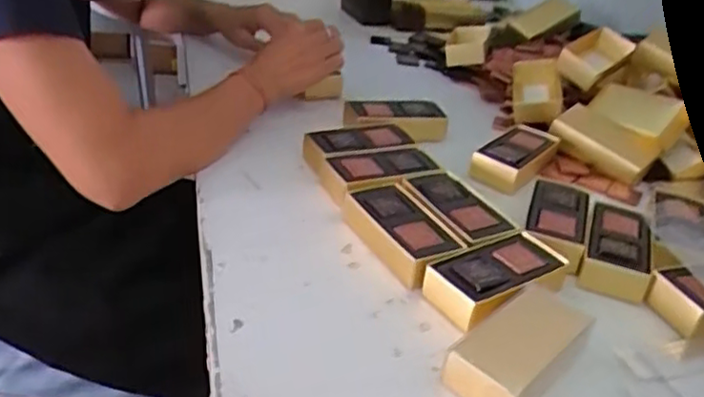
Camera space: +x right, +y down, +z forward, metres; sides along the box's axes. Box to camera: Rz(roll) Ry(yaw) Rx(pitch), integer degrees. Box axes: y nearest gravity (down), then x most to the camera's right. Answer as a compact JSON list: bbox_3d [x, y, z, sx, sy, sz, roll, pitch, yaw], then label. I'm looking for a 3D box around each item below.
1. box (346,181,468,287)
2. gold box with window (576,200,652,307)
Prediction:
[{"bbox_3d":[0.046,0.026,0.602,0.061,0.032,0.124,-11,35,-29],"label":"box"},{"bbox_3d":[0.246,0.045,0.618,0.055,0.032,0.114,18,32,16],"label":"gold box with window"}]

